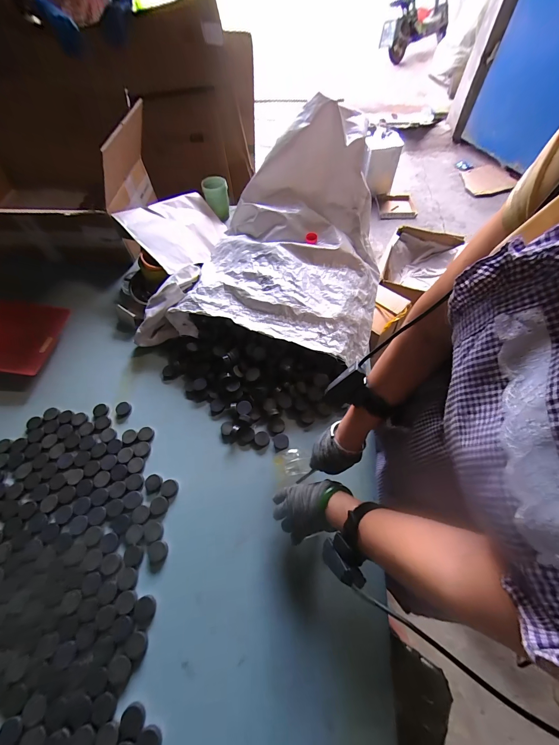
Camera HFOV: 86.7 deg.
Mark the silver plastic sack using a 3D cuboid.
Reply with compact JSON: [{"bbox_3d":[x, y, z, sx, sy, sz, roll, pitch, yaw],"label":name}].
[{"bbox_3d":[-0.070,-0.365,0.789,0.677,0.292,0.605,9,60,6],"label":"silver plastic sack"}]

